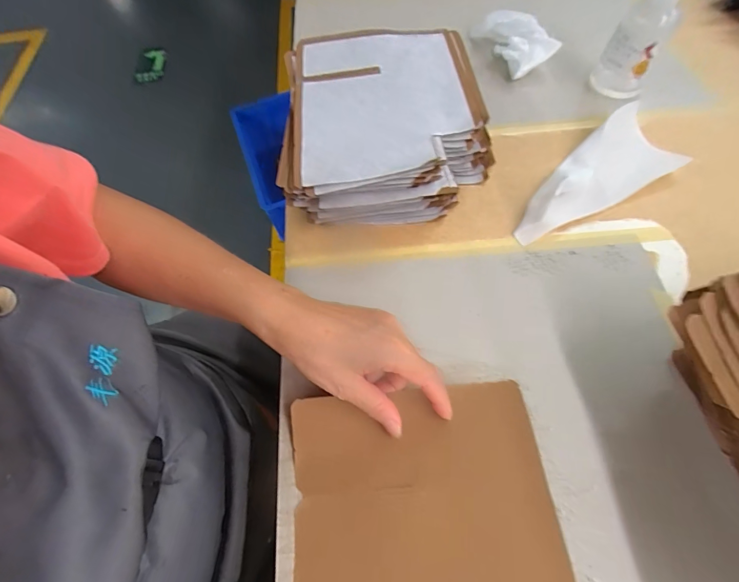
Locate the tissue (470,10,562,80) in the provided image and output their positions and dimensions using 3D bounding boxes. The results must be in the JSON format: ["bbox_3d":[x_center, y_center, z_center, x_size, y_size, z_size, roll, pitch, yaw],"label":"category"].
[{"bbox_3d":[0.203,-0.355,0.536,0.066,0.044,0.120,-22,63,-8],"label":"tissue"}]

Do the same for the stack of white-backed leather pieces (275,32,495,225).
[{"bbox_3d":[0.017,-0.202,0.454,0.228,0.065,0.261,-5,62,2],"label":"stack of white-backed leather pieces"}]

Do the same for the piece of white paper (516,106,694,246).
[{"bbox_3d":[0.237,-0.125,0.416,0.206,0.035,0.082,-31,64,-12],"label":"piece of white paper"}]

